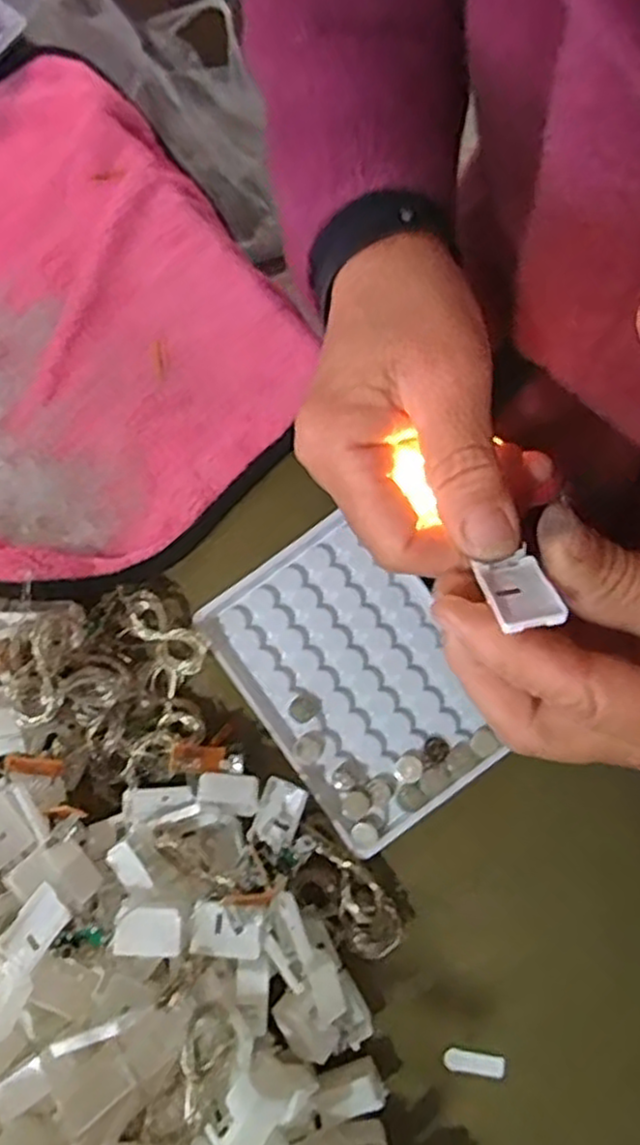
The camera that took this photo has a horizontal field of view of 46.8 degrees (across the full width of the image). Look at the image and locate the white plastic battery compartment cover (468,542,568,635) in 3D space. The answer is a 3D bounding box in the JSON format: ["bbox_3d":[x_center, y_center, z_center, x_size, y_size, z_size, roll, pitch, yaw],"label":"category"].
[{"bbox_3d":[0.060,0.006,0.227,0.019,0.005,0.031,-11,40,-3],"label":"white plastic battery compartment cover"}]

